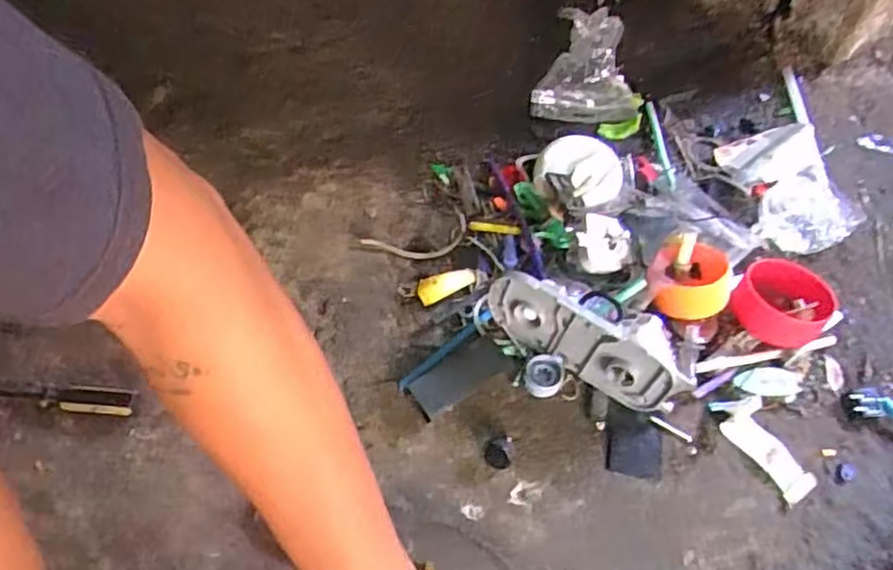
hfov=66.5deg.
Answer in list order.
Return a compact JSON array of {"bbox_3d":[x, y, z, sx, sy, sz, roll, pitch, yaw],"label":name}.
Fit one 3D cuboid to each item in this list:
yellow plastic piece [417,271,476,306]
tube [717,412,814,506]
[{"bbox_3d":[0.000,0.000,0.707,0.062,0.010,0.027,-19,83,-1],"label":"yellow plastic piece"},{"bbox_3d":[0.299,0.155,0.629,0.037,0.016,0.087,-29,63,-22],"label":"tube"}]

